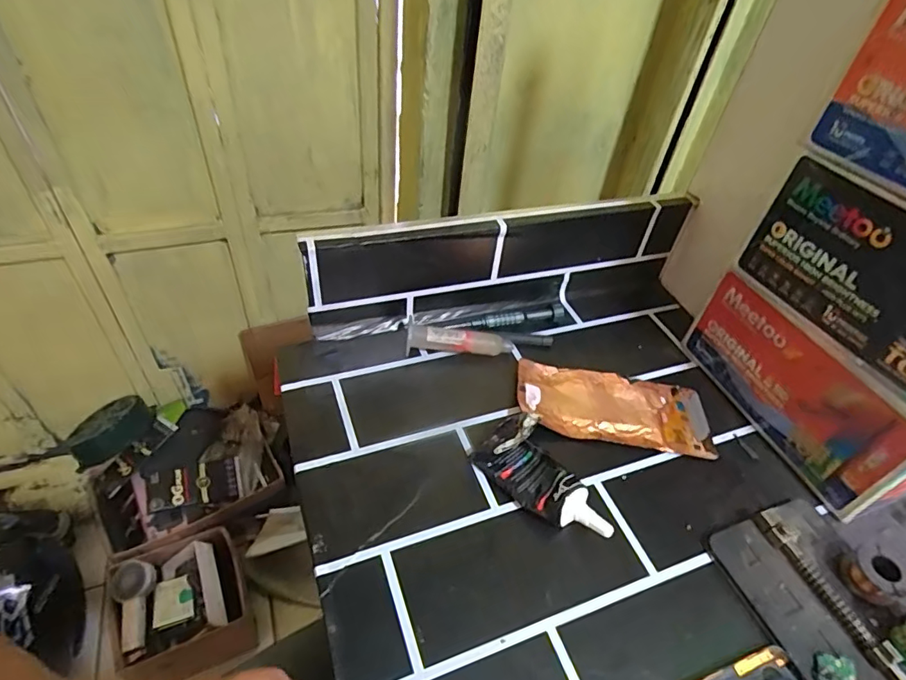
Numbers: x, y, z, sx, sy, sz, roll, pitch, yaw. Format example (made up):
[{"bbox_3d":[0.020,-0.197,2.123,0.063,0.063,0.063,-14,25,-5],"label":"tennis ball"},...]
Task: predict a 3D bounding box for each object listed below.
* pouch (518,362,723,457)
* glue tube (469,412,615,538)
[{"bbox_3d":[0.125,0.050,0.398,0.147,0.014,0.068,10,45,3],"label":"pouch"},{"bbox_3d":[0.062,0.090,0.336,0.095,0.030,0.044,36,51,26],"label":"glue tube"}]

